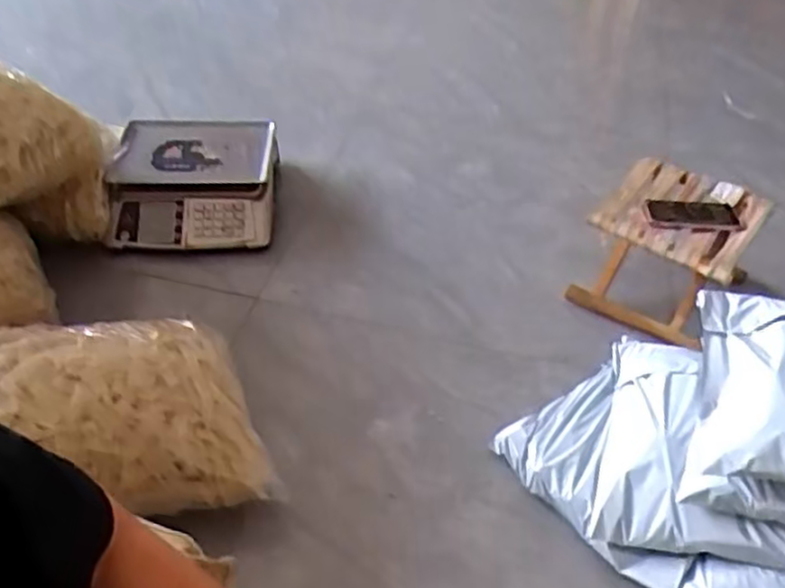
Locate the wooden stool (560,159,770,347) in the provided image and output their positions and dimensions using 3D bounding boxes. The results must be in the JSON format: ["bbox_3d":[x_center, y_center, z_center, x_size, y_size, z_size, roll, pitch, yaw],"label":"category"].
[{"bbox_3d":[0.506,-0.070,1.321,0.256,0.263,0.245,30,51,25],"label":"wooden stool"}]

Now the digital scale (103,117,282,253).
[{"bbox_3d":[-0.427,-0.241,1.525,0.330,0.146,0.315,-2,45,-4],"label":"digital scale"}]

